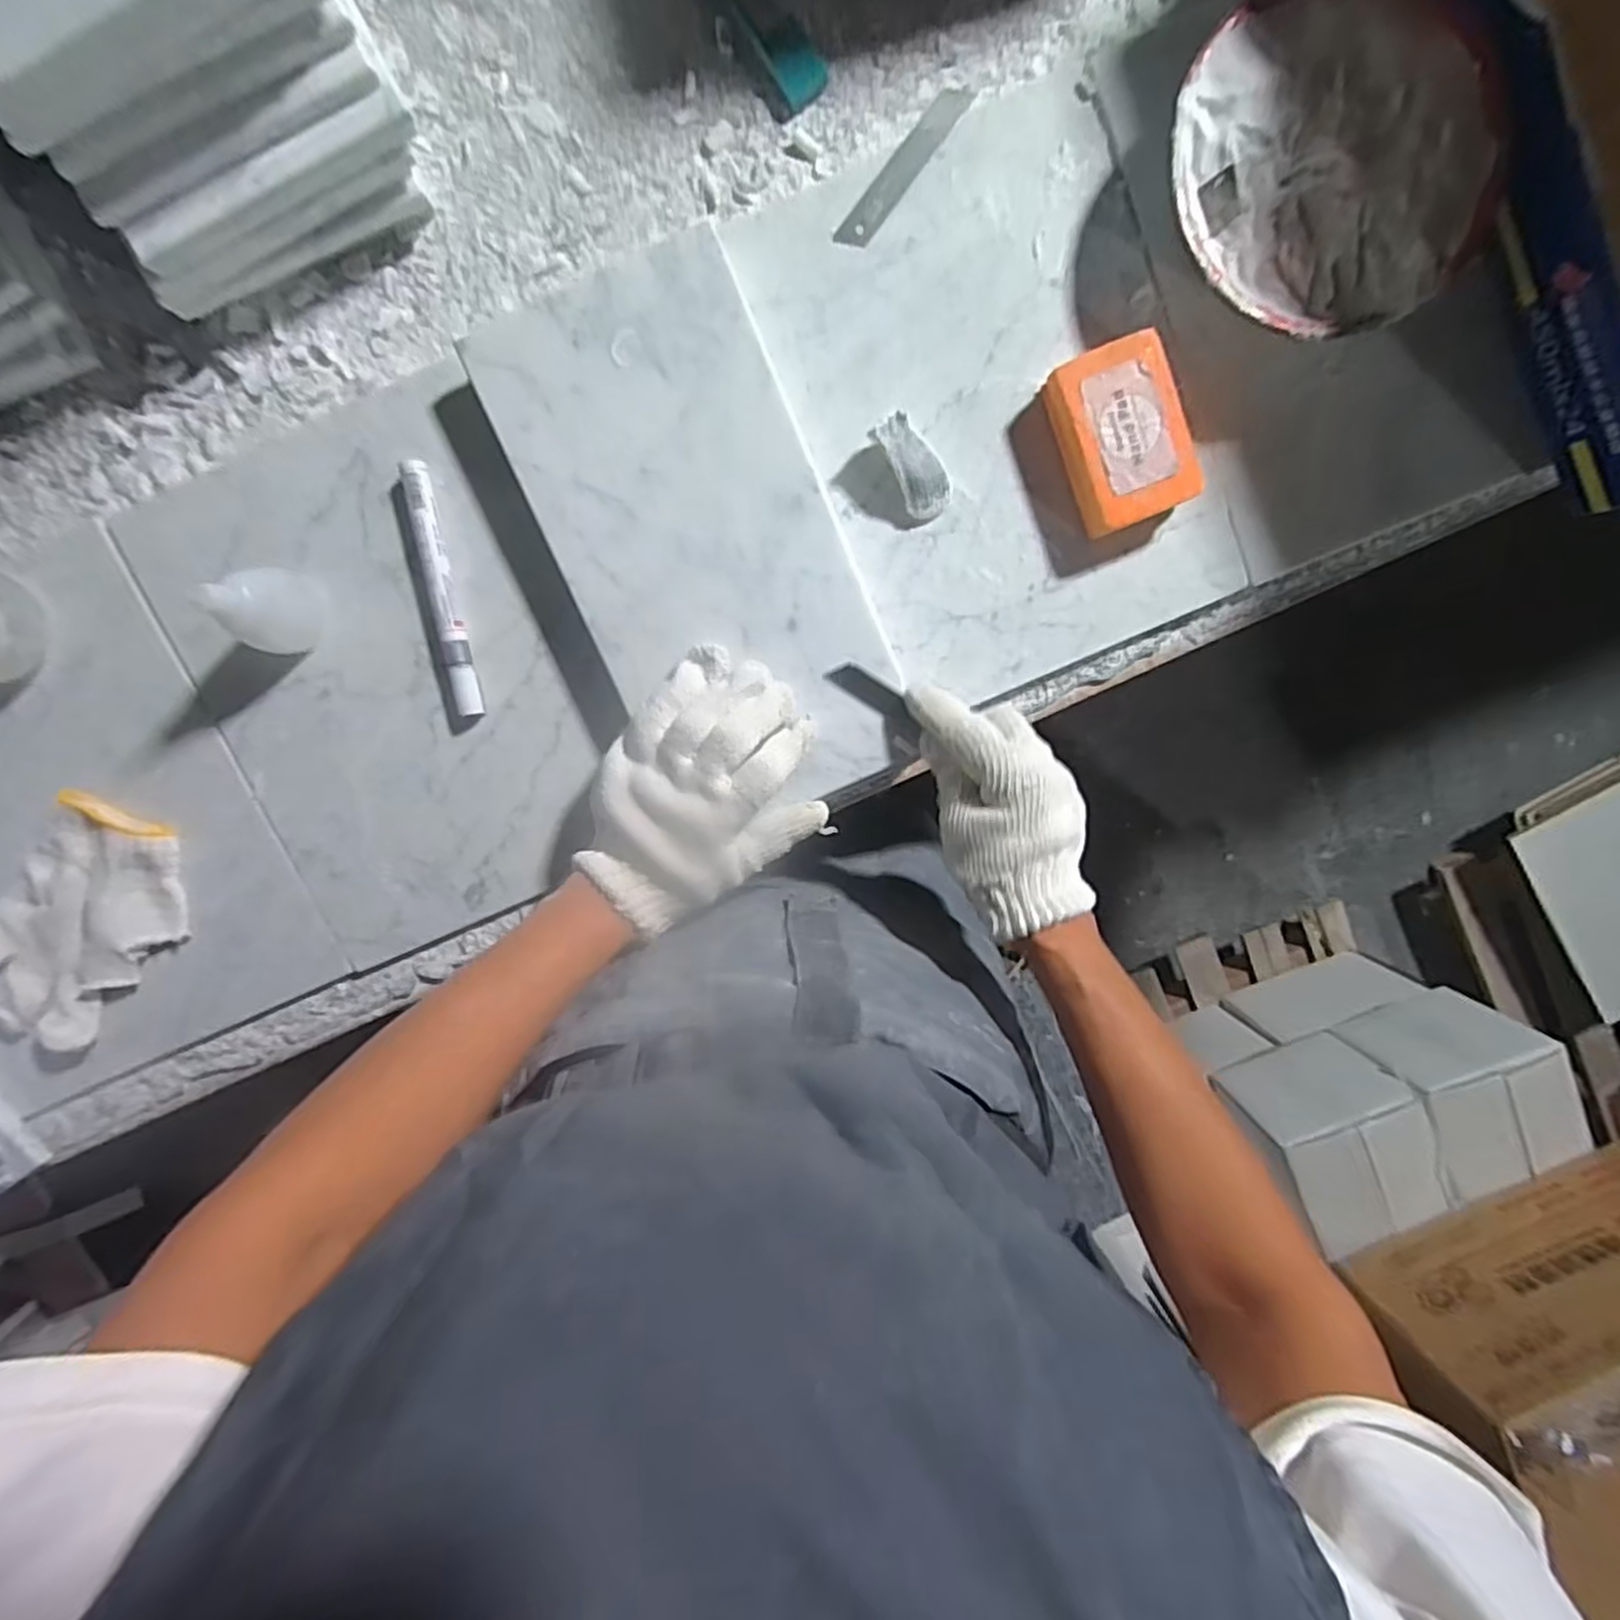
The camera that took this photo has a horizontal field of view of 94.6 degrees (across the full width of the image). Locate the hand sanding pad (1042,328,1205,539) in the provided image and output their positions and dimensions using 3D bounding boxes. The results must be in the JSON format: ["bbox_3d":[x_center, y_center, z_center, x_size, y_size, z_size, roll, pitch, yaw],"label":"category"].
[{"bbox_3d":[0.175,-0.210,0.424,0.065,0.029,0.094,-18,96,4],"label":"hand sanding pad"}]

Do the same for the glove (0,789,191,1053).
[{"bbox_3d":[-0.458,0.073,0.465,0.093,0.021,0.164,44,96,-3],"label":"glove"}]

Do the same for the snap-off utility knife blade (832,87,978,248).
[{"bbox_3d":[0.054,-0.364,0.422,0.018,0.005,0.109,37,93,0],"label":"snap-off utility knife blade"}]

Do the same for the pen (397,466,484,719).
[{"bbox_3d":[-0.215,-0.127,0.438,0.015,0.017,0.143,-8,96,3],"label":"pen"}]

